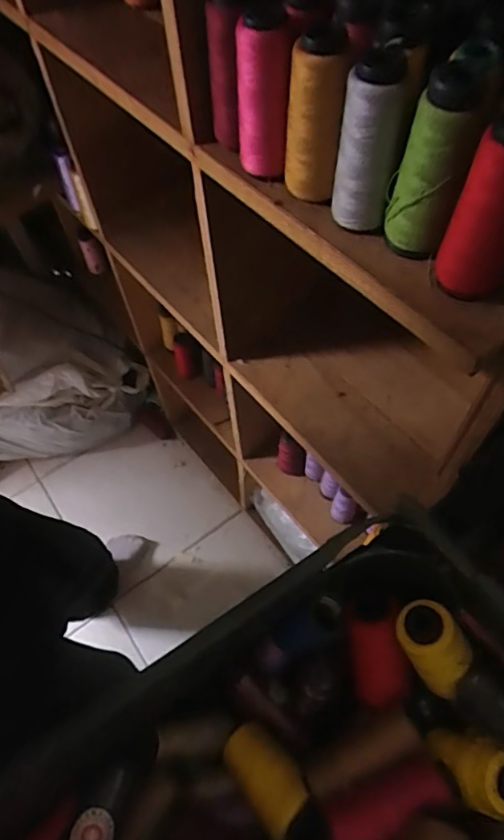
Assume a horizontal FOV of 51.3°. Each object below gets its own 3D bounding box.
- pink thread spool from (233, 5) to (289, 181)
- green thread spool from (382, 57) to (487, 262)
[{"bbox_3d":[0.007,-0.237,0.392,0.037,0.107,0.037,-1,60,2],"label":"pink thread spool"},{"bbox_3d":[0.115,-0.160,0.339,0.041,0.110,0.042,-1,60,2],"label":"green thread spool"}]

